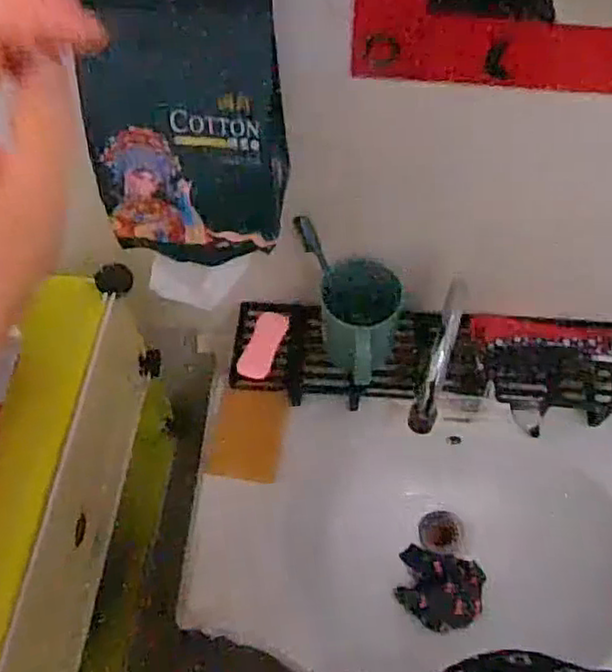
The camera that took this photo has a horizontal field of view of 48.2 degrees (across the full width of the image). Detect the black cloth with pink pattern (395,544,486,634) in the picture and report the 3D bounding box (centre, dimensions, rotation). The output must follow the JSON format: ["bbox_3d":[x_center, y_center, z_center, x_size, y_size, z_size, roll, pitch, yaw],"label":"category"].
[{"bbox_3d":[0.159,0.301,0.809,0.096,0.019,0.082,13,60,8],"label":"black cloth with pink pattern"}]

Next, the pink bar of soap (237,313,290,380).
[{"bbox_3d":[-0.047,0.009,0.764,0.032,0.015,0.088,16,60,10],"label":"pink bar of soap"}]

